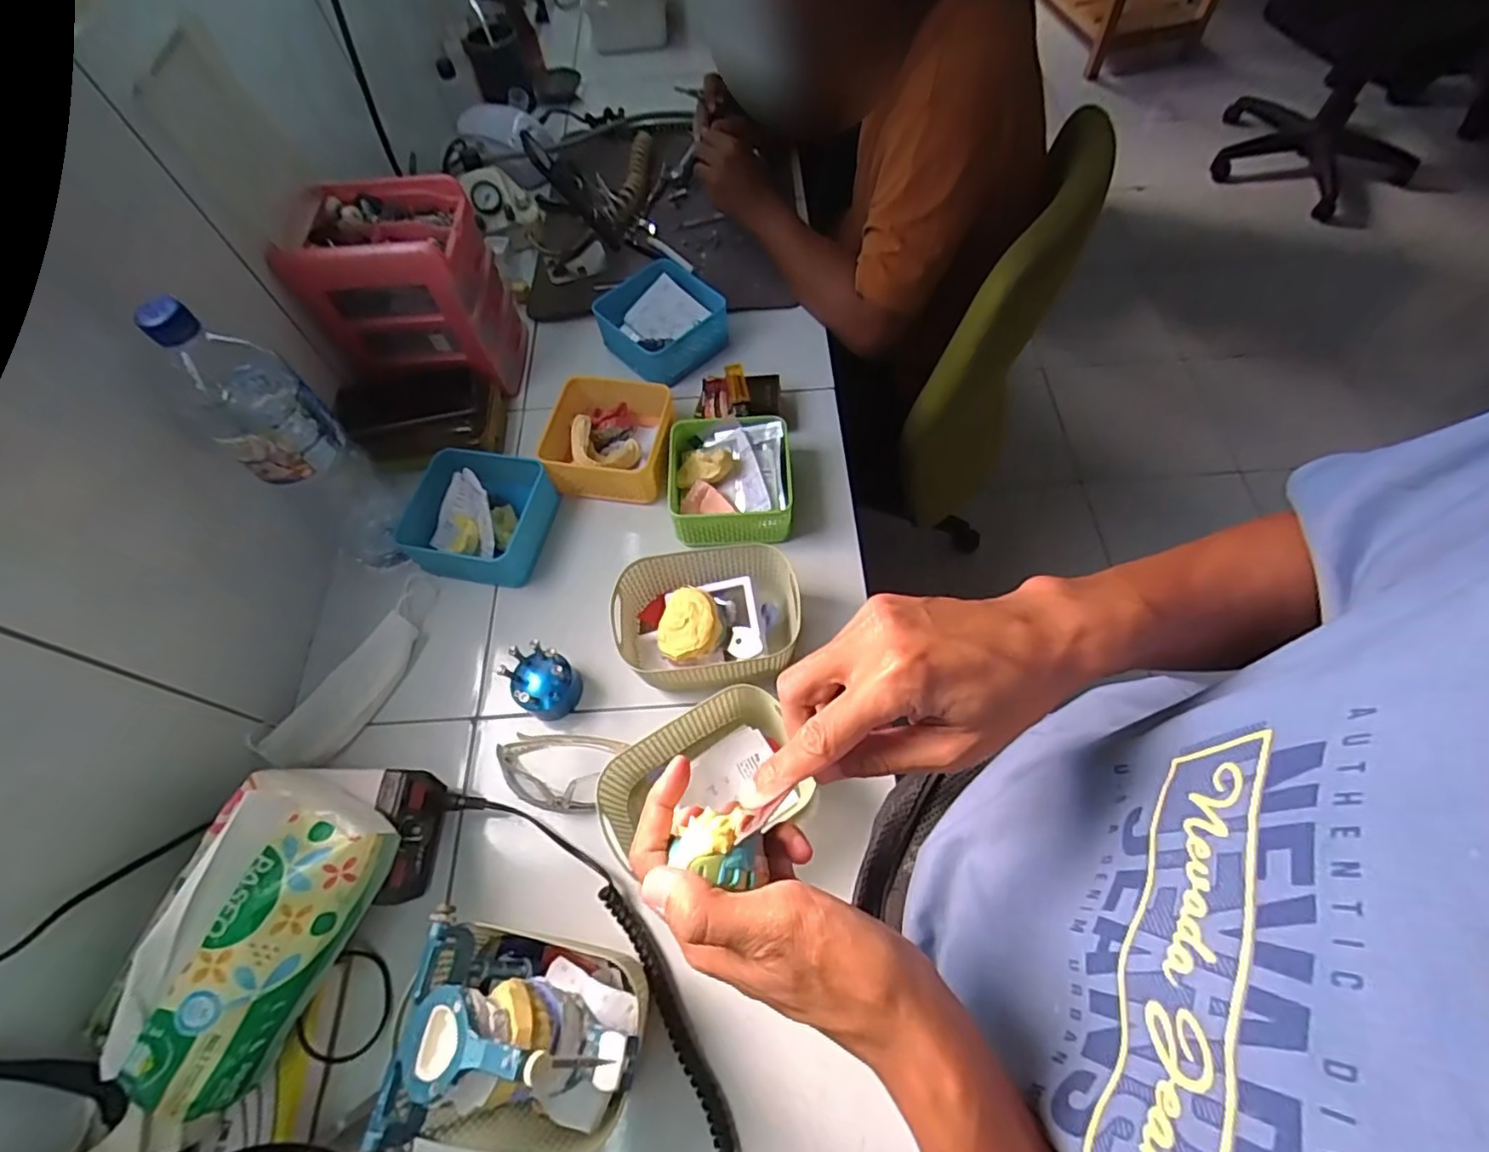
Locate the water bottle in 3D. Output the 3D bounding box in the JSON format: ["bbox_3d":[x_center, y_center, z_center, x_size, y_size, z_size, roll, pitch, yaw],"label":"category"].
[{"bbox_3d":[-0.406,-0.147,0.515,0.066,0.148,0.081,37,70,19],"label":"water bottle"}]

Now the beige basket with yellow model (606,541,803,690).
[{"bbox_3d":[-0.035,0.045,0.612,0.174,0.086,0.125,-8,62,-1],"label":"beige basket with yellow model"}]

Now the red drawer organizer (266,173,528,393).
[{"bbox_3d":[-0.393,-0.336,0.755,0.184,0.190,0.142,-4,62,1],"label":"red drawer organizer"}]

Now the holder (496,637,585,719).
[{"bbox_3d":[-0.197,0.103,0.612,0.064,0.058,0.059,23,66,14],"label":"holder"}]

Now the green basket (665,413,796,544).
[{"bbox_3d":[-0.017,-0.108,0.707,0.133,0.058,0.135,-3,62,1],"label":"green basket"}]

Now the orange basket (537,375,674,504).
[{"bbox_3d":[-0.158,-0.163,0.741,0.144,0.058,0.136,3,63,4],"label":"orange basket"}]

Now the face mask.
[{"bbox_3d":[-0.385,0.089,0.633,0.067,0.027,0.214,23,66,14],"label":"face mask"}]

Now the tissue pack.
[{"bbox_3d":[-0.355,0.243,0.441,0.120,0.071,0.198,20,65,13],"label":"tissue pack"}]

